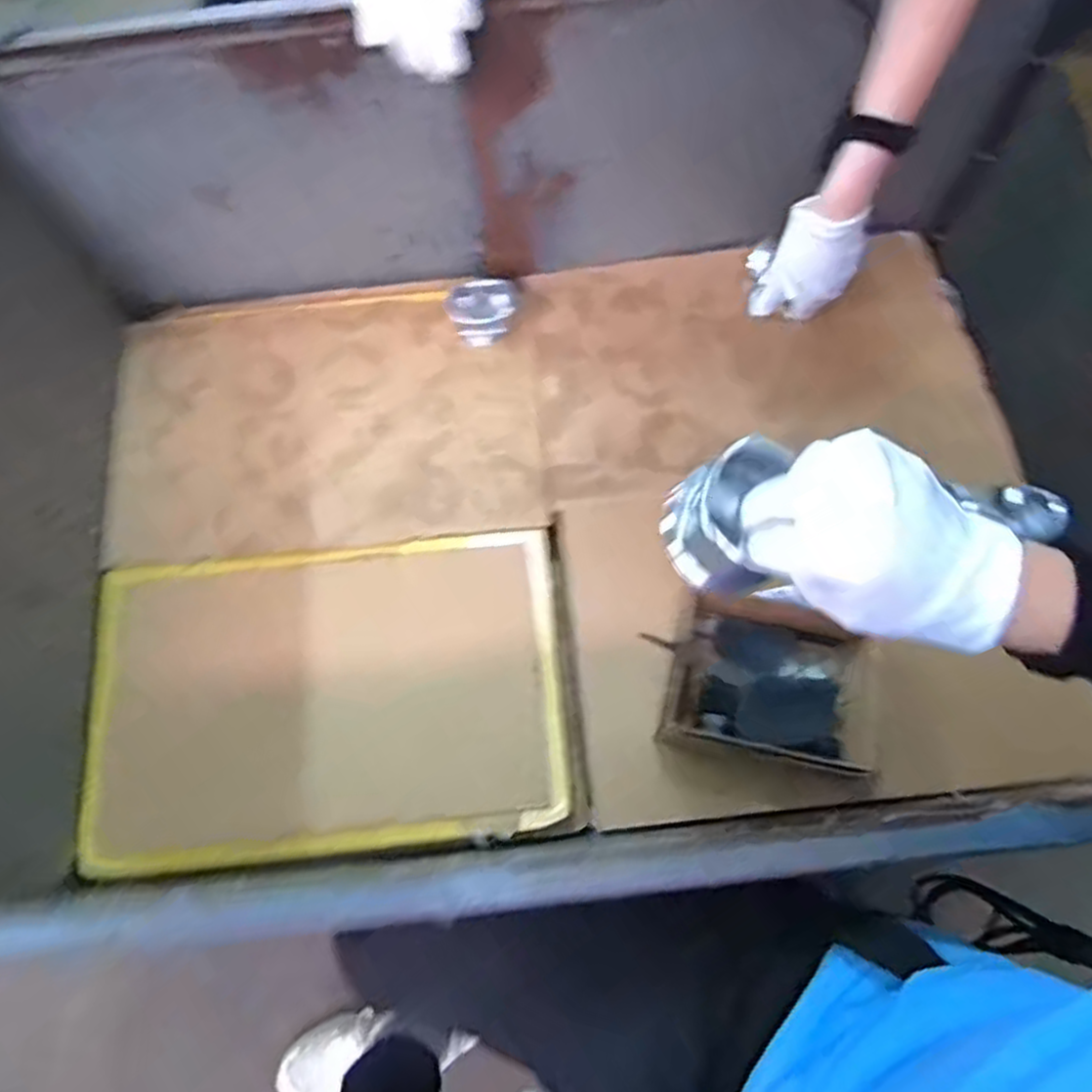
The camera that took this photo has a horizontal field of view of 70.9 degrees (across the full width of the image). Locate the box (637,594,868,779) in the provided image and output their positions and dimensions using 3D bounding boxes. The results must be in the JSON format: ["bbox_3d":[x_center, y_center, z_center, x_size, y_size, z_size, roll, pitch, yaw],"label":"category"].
[{"bbox_3d":[0.211,0.135,0.756,0.191,0.090,0.140,14,72,7],"label":"box"}]

